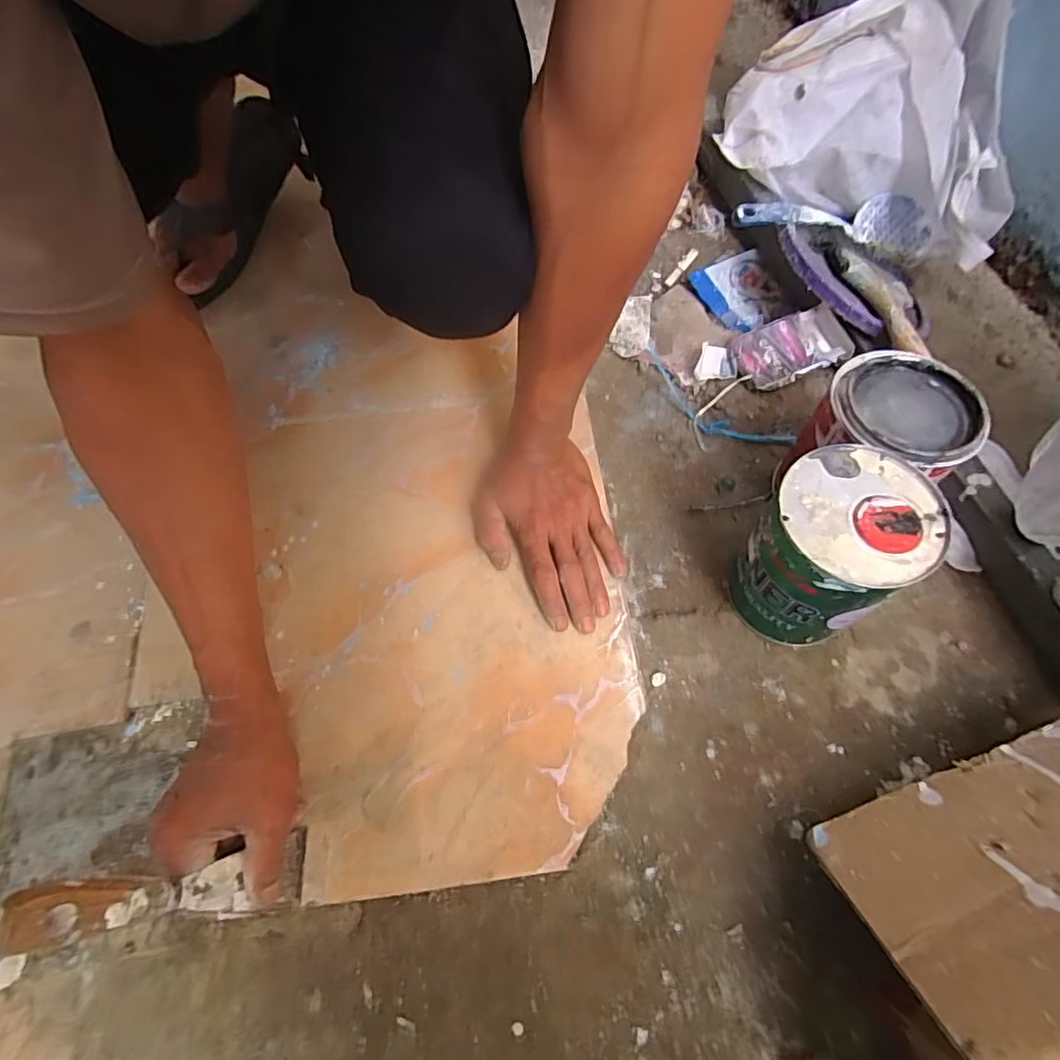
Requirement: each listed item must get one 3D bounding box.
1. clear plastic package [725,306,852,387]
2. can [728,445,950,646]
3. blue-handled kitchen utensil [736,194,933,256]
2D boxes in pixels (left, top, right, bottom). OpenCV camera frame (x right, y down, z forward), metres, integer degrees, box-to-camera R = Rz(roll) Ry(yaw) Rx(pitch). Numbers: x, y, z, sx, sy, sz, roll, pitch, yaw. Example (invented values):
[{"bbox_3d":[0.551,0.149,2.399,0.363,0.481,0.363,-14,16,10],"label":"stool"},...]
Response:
[{"bbox_3d":[0.259,-0.180,0.560,0.104,0.023,0.068,-19,73,4],"label":"clear plastic package"},{"bbox_3d":[0.207,0.019,0.412,0.095,0.146,0.095,0,66,0],"label":"can"},{"bbox_3d":[0.321,-0.330,0.585,0.247,0.034,0.073,-7,65,-22],"label":"blue-handled kitchen utensil"}]

